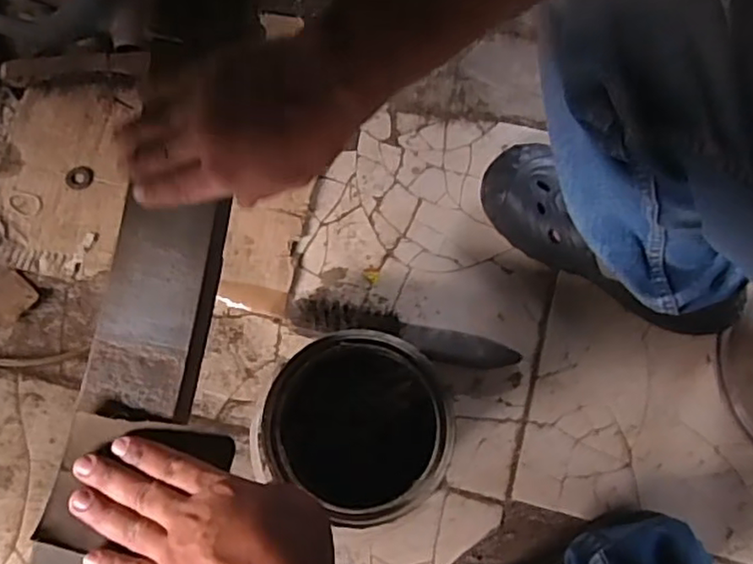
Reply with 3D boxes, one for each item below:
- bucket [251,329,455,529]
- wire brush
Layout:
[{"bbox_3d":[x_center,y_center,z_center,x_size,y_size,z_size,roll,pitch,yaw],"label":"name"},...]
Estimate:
[{"bbox_3d":[-0.013,0.128,0.583,0.148,0.150,0.139,0,76,-1],"label":"bucket"},{"bbox_3d":[0.030,0.052,0.669,0.235,0.044,0.041,12,76,2],"label":"wire brush"}]

